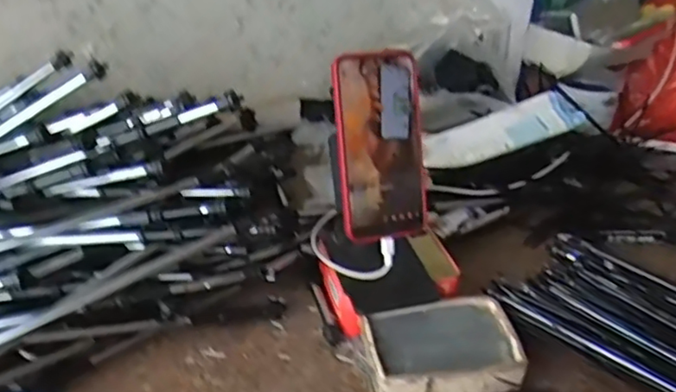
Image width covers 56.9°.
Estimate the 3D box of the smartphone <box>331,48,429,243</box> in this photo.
[{"bbox_3d":[0.039,-0.044,0.552,0.079,0.162,0.016,-7,8,-12],"label":"smartphone"}]

